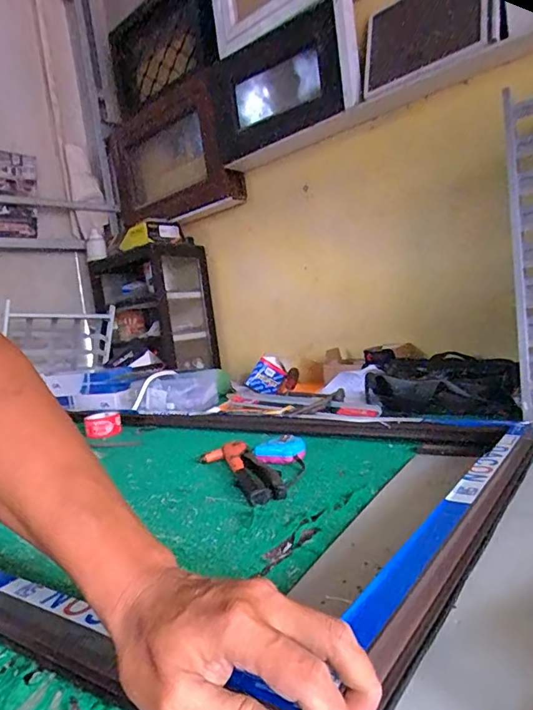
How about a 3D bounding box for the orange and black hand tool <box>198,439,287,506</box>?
[{"bbox_3d":[-0.036,0.173,0.724,0.063,0.029,0.243,-9,4,-24],"label":"orange and black hand tool"}]

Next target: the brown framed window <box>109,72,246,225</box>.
[{"bbox_3d":[-0.328,-0.678,1.654,0.595,0.429,0.072,-4,5,44],"label":"brown framed window"}]

